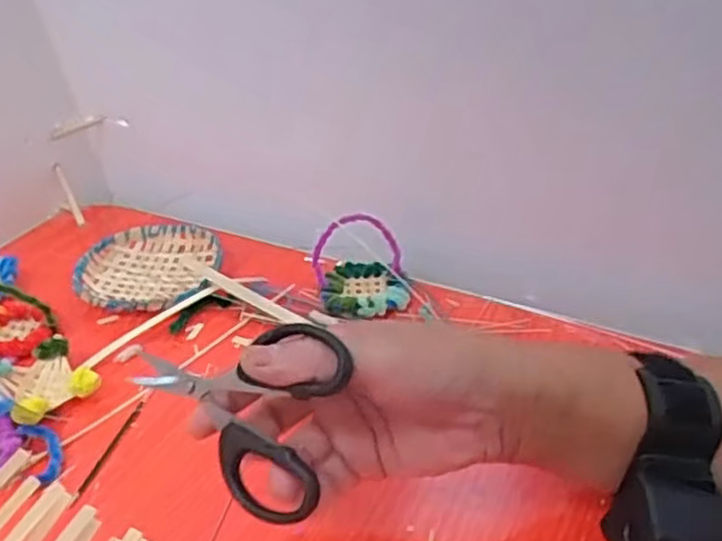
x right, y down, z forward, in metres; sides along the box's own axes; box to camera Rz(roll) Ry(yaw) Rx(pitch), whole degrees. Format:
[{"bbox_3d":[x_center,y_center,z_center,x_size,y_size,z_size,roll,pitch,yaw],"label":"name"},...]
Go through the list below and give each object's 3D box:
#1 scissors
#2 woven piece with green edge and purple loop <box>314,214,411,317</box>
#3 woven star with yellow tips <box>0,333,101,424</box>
[{"bbox_3d":[-0.058,0.057,0.313,0.101,0.079,0.007,12,-3,26],"label":"scissors"},{"bbox_3d":[0.000,-0.008,0.529,0.066,0.057,0.064,-7,34,-8],"label":"woven piece with green edge and purple loop"},{"bbox_3d":[-0.202,0.068,0.456,0.069,0.026,0.053,27,43,36],"label":"woven star with yellow tips"}]

